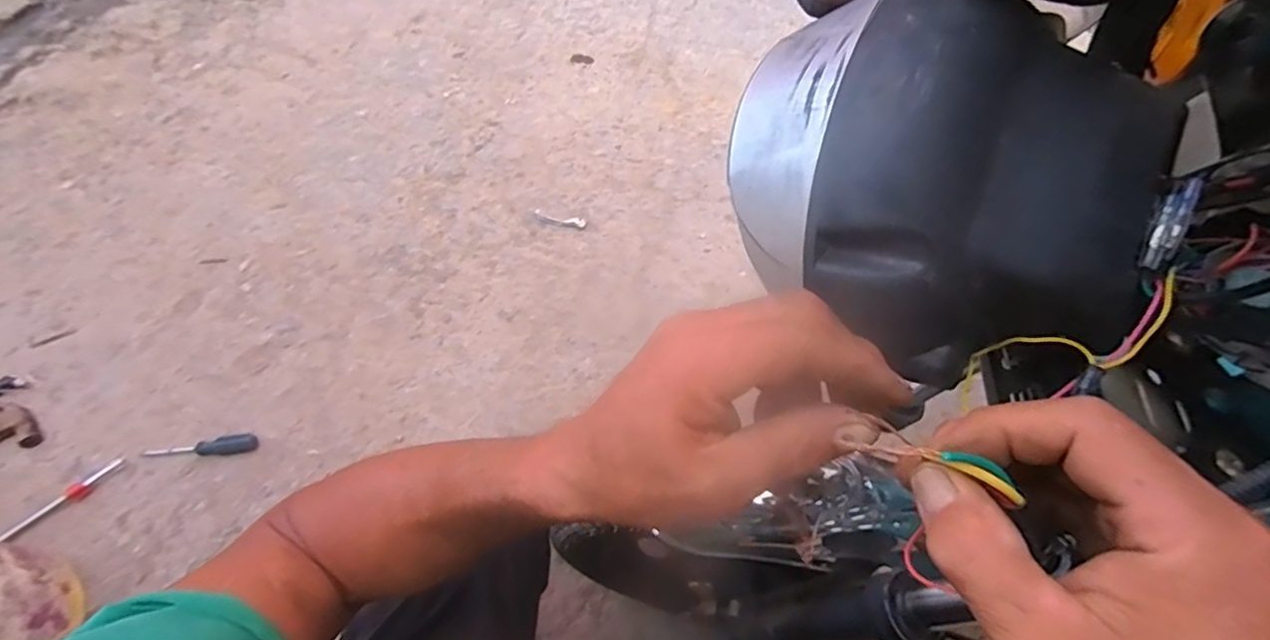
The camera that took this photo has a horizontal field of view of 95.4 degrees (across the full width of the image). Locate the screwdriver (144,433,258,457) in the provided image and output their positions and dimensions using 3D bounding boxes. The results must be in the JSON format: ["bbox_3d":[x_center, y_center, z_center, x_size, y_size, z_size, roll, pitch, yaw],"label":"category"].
[{"bbox_3d":[-0.730,0.221,0.975,0.183,0.021,0.029,-8,57,-5],"label":"screwdriver"}]

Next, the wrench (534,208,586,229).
[{"bbox_3d":[-0.166,-0.222,1.276,0.119,0.011,0.029,14,58,9],"label":"wrench"}]

